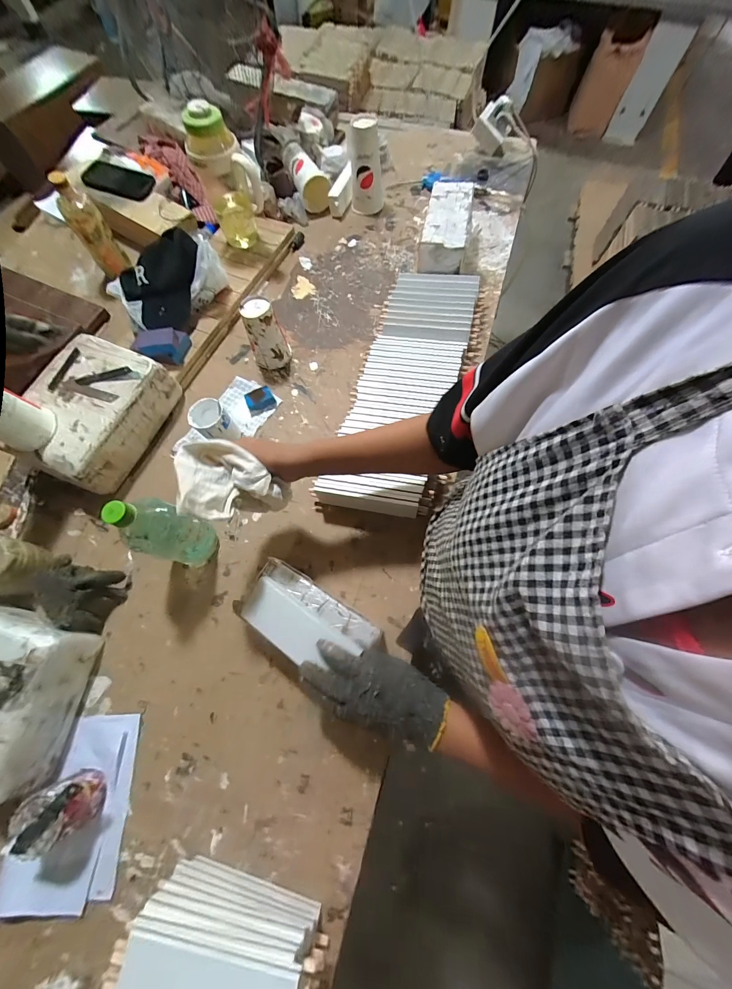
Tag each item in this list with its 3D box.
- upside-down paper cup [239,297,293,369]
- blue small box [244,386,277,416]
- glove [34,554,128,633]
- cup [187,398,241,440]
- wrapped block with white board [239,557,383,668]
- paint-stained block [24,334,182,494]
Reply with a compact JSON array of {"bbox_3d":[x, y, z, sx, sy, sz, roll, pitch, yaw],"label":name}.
[{"bbox_3d":[-0.205,-0.327,0.685,0.076,0.117,0.071,-19,71,-6],"label":"upside-down paper cup"},{"bbox_3d":[-0.218,-0.194,0.688,0.057,0.027,0.042,-22,70,-8],"label":"blue small box"},{"bbox_3d":[-0.461,0.158,0.535,0.102,0.072,0.096,17,72,7],"label":"glove"},{"bbox_3d":[-0.286,-0.129,0.631,0.064,0.077,0.070,-39,74,-12],"label":"cup"},{"bbox_3d":[-0.089,0.177,0.473,0.195,0.064,0.098,33,72,12],"label":"wrapped block with white board"},{"bbox_3d":[-0.512,-0.154,0.629,0.198,0.084,0.261,21,72,8],"label":"paint-stained block"}]

